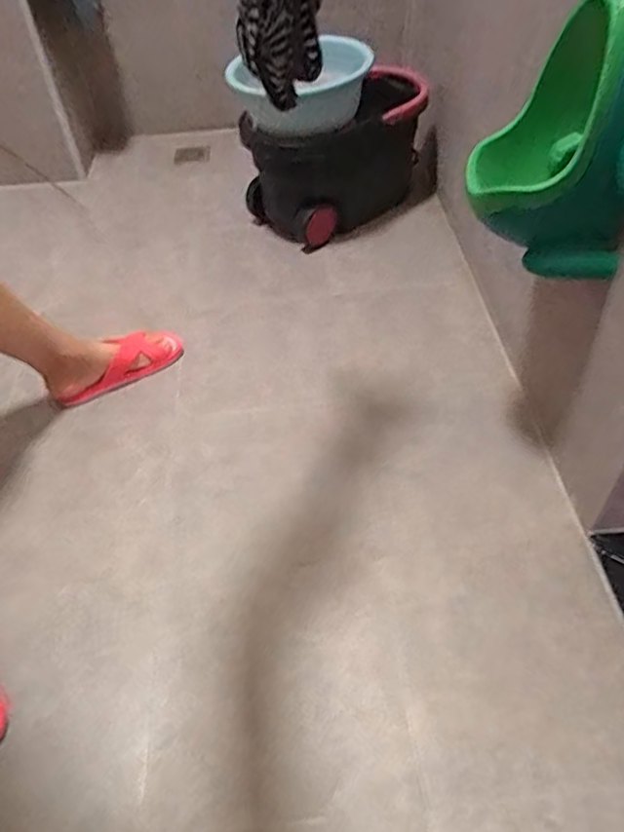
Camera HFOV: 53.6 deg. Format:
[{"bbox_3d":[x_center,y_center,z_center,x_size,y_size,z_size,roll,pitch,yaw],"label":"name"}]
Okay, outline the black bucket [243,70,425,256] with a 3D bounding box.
[{"bbox_3d":[0.071,-0.575,1.400,0.426,0.262,0.241,-31,55,-23],"label":"black bucket"}]

